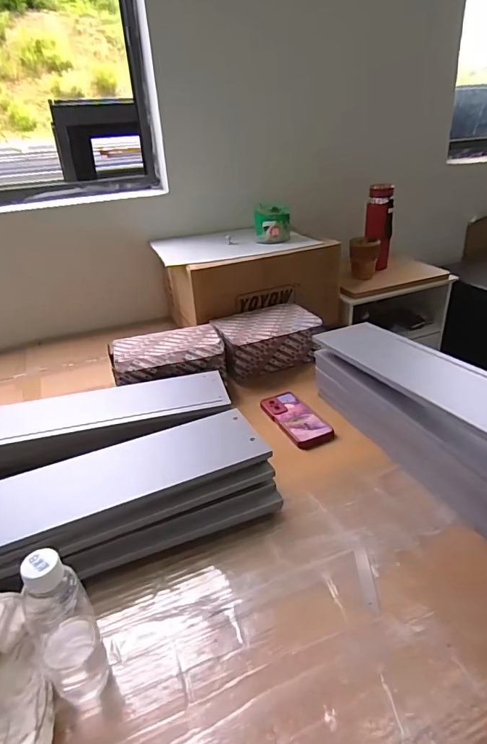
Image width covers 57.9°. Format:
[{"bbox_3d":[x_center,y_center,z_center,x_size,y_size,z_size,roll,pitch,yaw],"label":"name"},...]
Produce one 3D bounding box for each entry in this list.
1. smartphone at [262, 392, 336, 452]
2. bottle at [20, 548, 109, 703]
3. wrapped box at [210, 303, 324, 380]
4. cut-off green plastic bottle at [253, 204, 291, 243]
[{"bbox_3d":[0.107,0.092,0.877,0.090,0.015,0.168,-16,30,-21],"label":"smartphone"},{"bbox_3d":[-0.176,0.247,0.431,0.055,0.179,0.048,-22,32,-30],"label":"bottle"},{"bbox_3d":[0.048,-0.085,1.102,0.237,0.107,0.188,-13,29,-16],"label":"wrapped box"},{"bbox_3d":[0.082,-0.426,1.259,0.101,0.090,0.112,-2,28,5],"label":"cut-off green plastic bottle"}]

